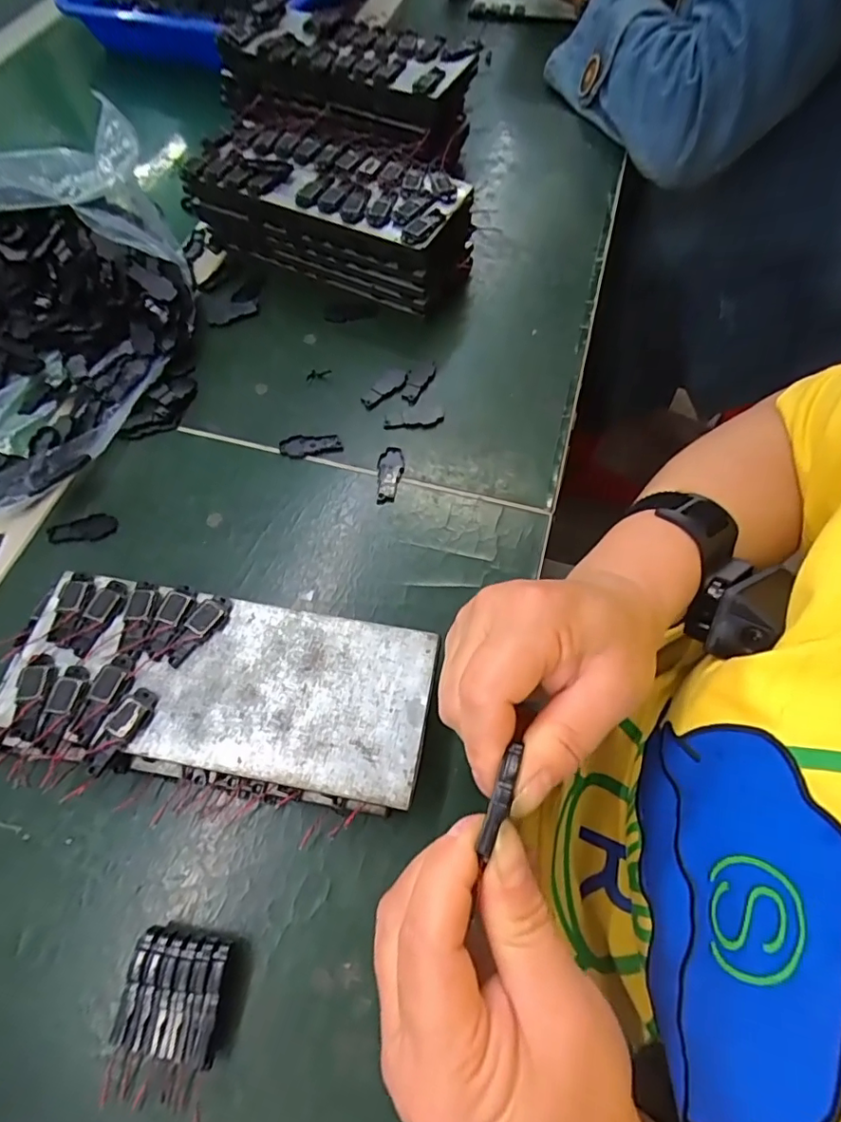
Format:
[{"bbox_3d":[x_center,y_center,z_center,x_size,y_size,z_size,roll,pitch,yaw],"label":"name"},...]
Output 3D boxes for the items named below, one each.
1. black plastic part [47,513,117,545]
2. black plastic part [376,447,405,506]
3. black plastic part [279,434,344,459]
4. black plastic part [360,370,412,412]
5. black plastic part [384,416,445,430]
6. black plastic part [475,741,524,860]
[{"bbox_3d":[-0.203,-0.019,0.323,0.039,0.004,0.018,-16,64,-7],"label":"black plastic part"},{"bbox_3d":[-0.019,-0.054,0.337,0.016,0.004,0.041,-2,63,0],"label":"black plastic part"},{"bbox_3d":[-0.071,-0.075,0.349,0.040,0.004,0.017,2,63,2],"label":"black plastic part"},{"bbox_3d":[-0.022,-0.117,0.368,0.042,0.004,0.013,-33,67,-15],"label":"black plastic part"},{"bbox_3d":[-0.004,-0.090,0.358,0.040,0.005,0.008,-5,63,-1],"label":"black plastic part"},{"bbox_3d":[0.027,0.077,0.179,0.006,0.004,0.035,21,60,11],"label":"black plastic part"}]

